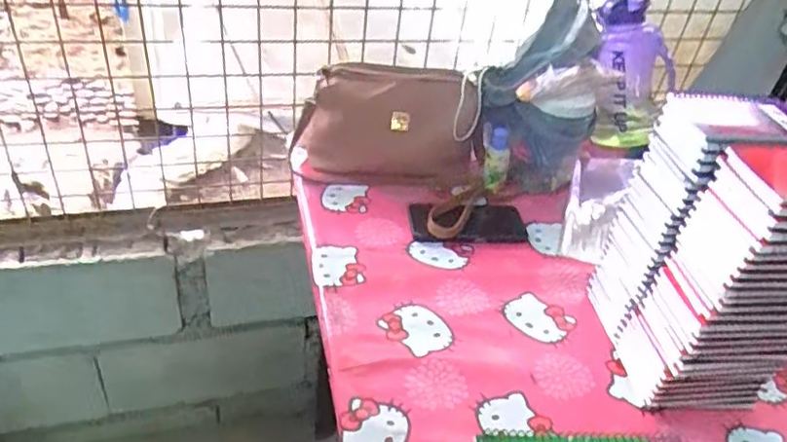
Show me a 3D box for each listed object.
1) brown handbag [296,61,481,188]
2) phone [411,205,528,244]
[{"bbox_3d":[-0.005,-0.139,0.945,0.284,0.154,0.129,-5,39,-14],"label":"brown handbag"},{"bbox_3d":[0.107,0.001,0.896,0.165,0.016,0.079,-1,38,-9],"label":"phone"}]

